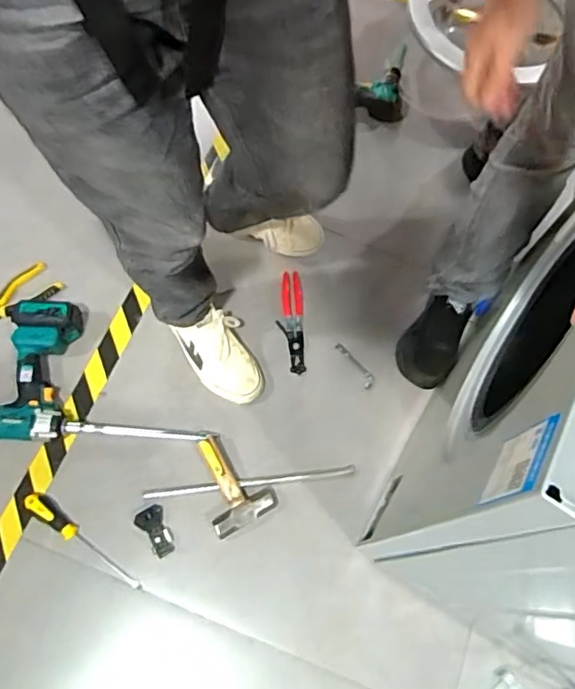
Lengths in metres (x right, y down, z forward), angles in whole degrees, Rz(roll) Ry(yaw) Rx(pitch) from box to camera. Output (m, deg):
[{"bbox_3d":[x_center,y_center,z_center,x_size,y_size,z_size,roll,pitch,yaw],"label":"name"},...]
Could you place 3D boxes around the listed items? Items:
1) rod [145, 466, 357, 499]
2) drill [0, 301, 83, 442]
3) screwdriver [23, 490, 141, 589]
[{"bbox_3d":[-0.067,0.249,1.045,0.377,0.008,0.015,-6,68,-6],"label":"rod"},{"bbox_3d":[-0.459,0.059,1.070,0.139,0.085,0.243,0,68,-3],"label":"drill"},{"bbox_3d":[-0.349,0.329,0.987,0.237,0.028,0.035,32,69,9],"label":"screwdriver"}]

